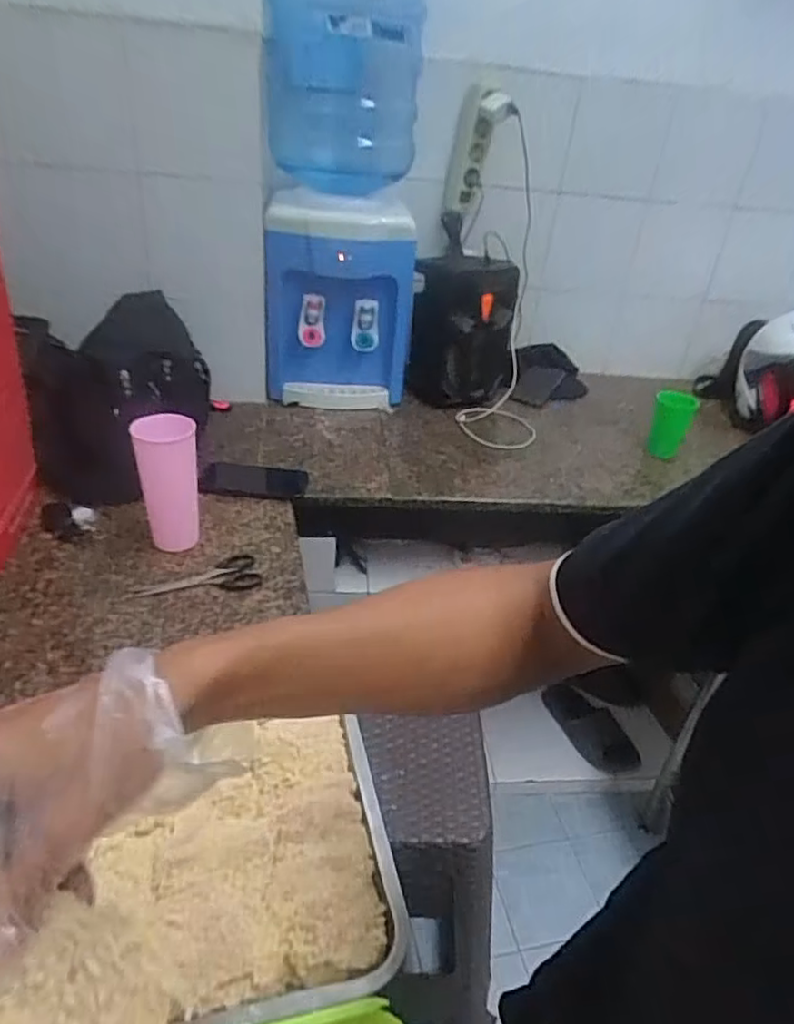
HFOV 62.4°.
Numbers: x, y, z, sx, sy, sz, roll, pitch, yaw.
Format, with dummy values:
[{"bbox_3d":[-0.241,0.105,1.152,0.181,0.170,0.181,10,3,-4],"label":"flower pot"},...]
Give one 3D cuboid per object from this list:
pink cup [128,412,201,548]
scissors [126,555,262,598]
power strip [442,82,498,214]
[{"bbox_3d":[-0.292,-0.030,0.841,0.071,0.176,0.068,5,32,-3],"label":"pink cup"},{"bbox_3d":[-0.255,0.082,0.834,0.154,0.006,0.071,-4,34,-15],"label":"scissors"},{"bbox_3d":[0.131,-0.651,1.182,0.065,0.254,0.051,5,65,-2],"label":"power strip"}]

